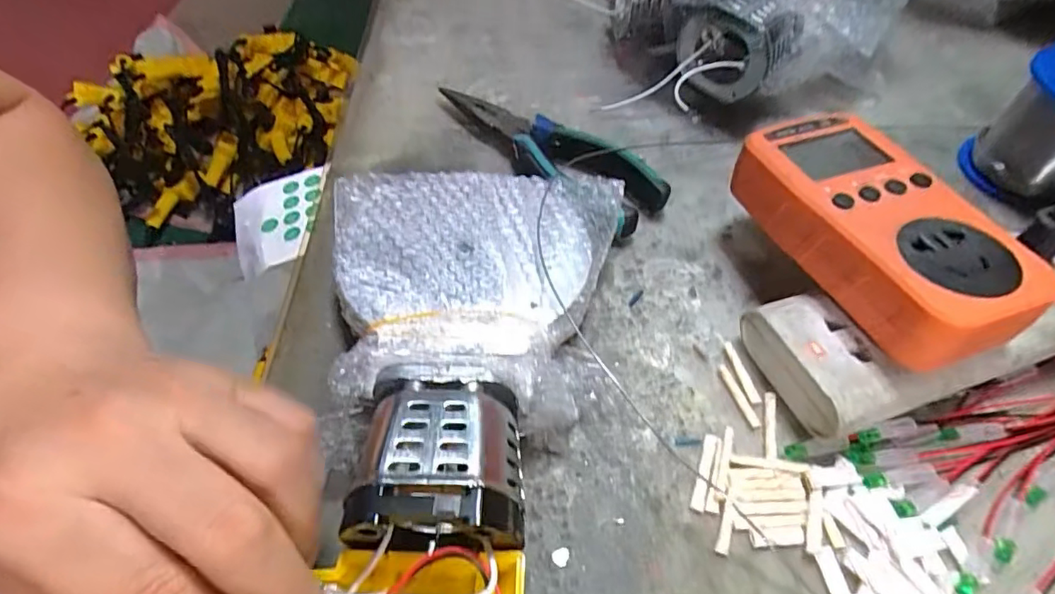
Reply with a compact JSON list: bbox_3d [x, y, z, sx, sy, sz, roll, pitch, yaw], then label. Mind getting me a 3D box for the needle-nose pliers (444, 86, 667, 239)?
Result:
[{"bbox_3d":[0.004,-0.080,0.318,0.151,0.024,0.051,30,58,19],"label":"needle-nose pliers"}]

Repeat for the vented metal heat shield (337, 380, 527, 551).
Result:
[{"bbox_3d":[-0.030,0.062,0.195,0.058,0.052,0.060,3,53,0],"label":"vented metal heat shield"}]

